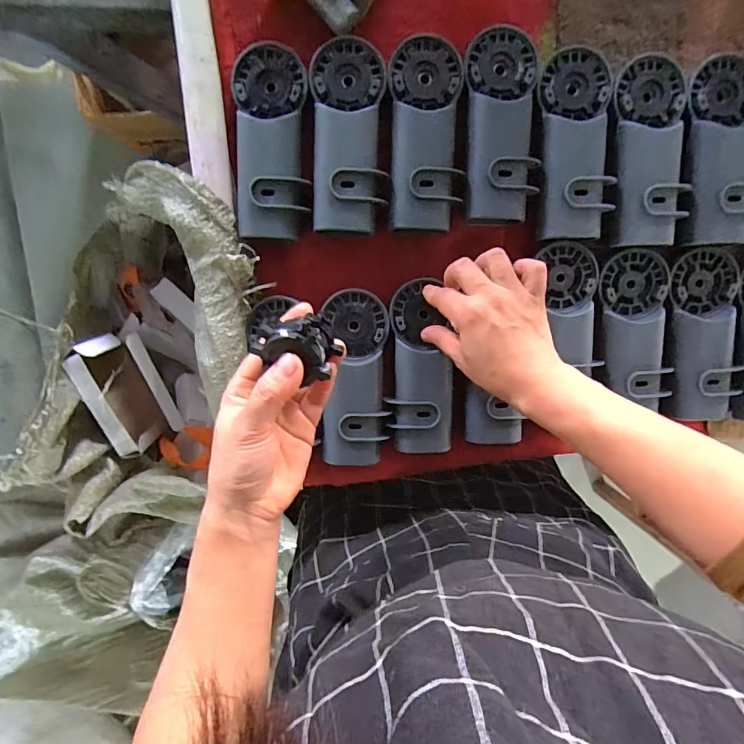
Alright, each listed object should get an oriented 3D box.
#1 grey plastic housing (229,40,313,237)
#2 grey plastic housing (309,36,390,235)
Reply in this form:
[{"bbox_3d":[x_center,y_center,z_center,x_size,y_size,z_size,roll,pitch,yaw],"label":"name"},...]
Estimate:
[{"bbox_3d":[-0.089,-0.200,0.368,0.061,0.021,0.160,-1,99,-2],"label":"grey plastic housing"},{"bbox_3d":[-0.021,-0.204,0.367,0.062,0.021,0.161,-2,99,-2],"label":"grey plastic housing"}]

